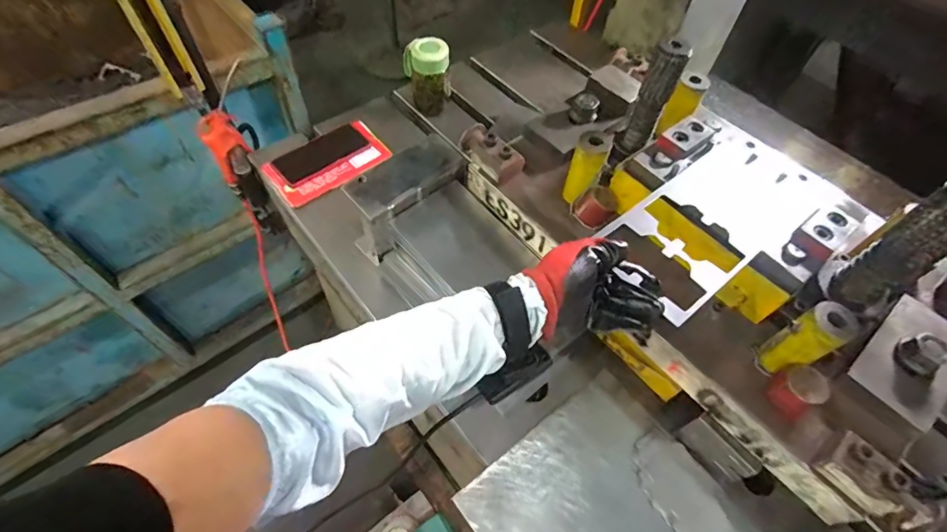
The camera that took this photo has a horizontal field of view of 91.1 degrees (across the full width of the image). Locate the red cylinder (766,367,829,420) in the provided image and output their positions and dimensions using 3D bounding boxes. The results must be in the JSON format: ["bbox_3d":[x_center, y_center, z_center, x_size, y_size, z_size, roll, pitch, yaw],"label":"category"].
[{"bbox_3d":[0.326,0.126,0.467,0.031,0.047,0.042,-18,59,-15],"label":"red cylinder"}]

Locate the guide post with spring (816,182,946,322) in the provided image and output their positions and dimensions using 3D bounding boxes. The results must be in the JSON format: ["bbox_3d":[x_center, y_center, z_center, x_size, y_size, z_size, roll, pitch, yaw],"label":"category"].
[{"bbox_3d":[0.405,-0.011,0.443,0.048,0.160,0.062,-23,60,-18],"label":"guide post with spring"}]

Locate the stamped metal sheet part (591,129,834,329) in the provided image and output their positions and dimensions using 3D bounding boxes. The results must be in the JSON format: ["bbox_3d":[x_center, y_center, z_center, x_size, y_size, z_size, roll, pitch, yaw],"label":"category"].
[{"bbox_3d":[0.268,-0.056,0.507,0.290,0.008,0.129,-35,66,-24],"label":"stamped metal sheet part"}]

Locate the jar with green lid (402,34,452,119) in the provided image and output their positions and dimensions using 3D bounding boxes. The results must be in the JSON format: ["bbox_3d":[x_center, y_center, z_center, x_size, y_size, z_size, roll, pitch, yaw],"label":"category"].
[{"bbox_3d":[-0.084,-0.348,0.856,0.069,0.118,0.060,-24,60,-19],"label":"jar with green lid"}]

